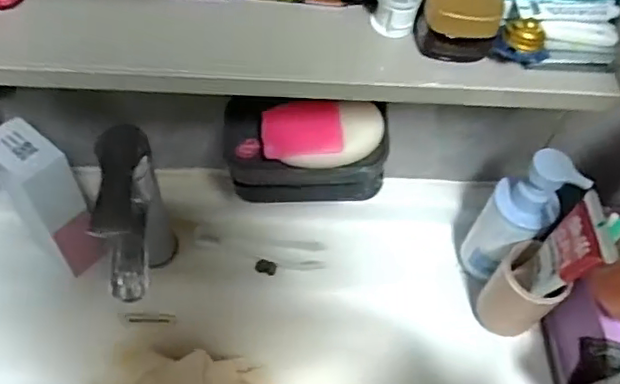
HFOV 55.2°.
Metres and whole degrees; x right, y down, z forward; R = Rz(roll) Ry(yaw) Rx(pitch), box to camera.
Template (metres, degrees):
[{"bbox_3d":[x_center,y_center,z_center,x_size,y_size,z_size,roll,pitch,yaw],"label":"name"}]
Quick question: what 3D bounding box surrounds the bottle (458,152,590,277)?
[{"bbox_3d":[0.188,0.024,0.546,0.050,0.167,0.056,-19,61,-16],"label":"bottle"}]

